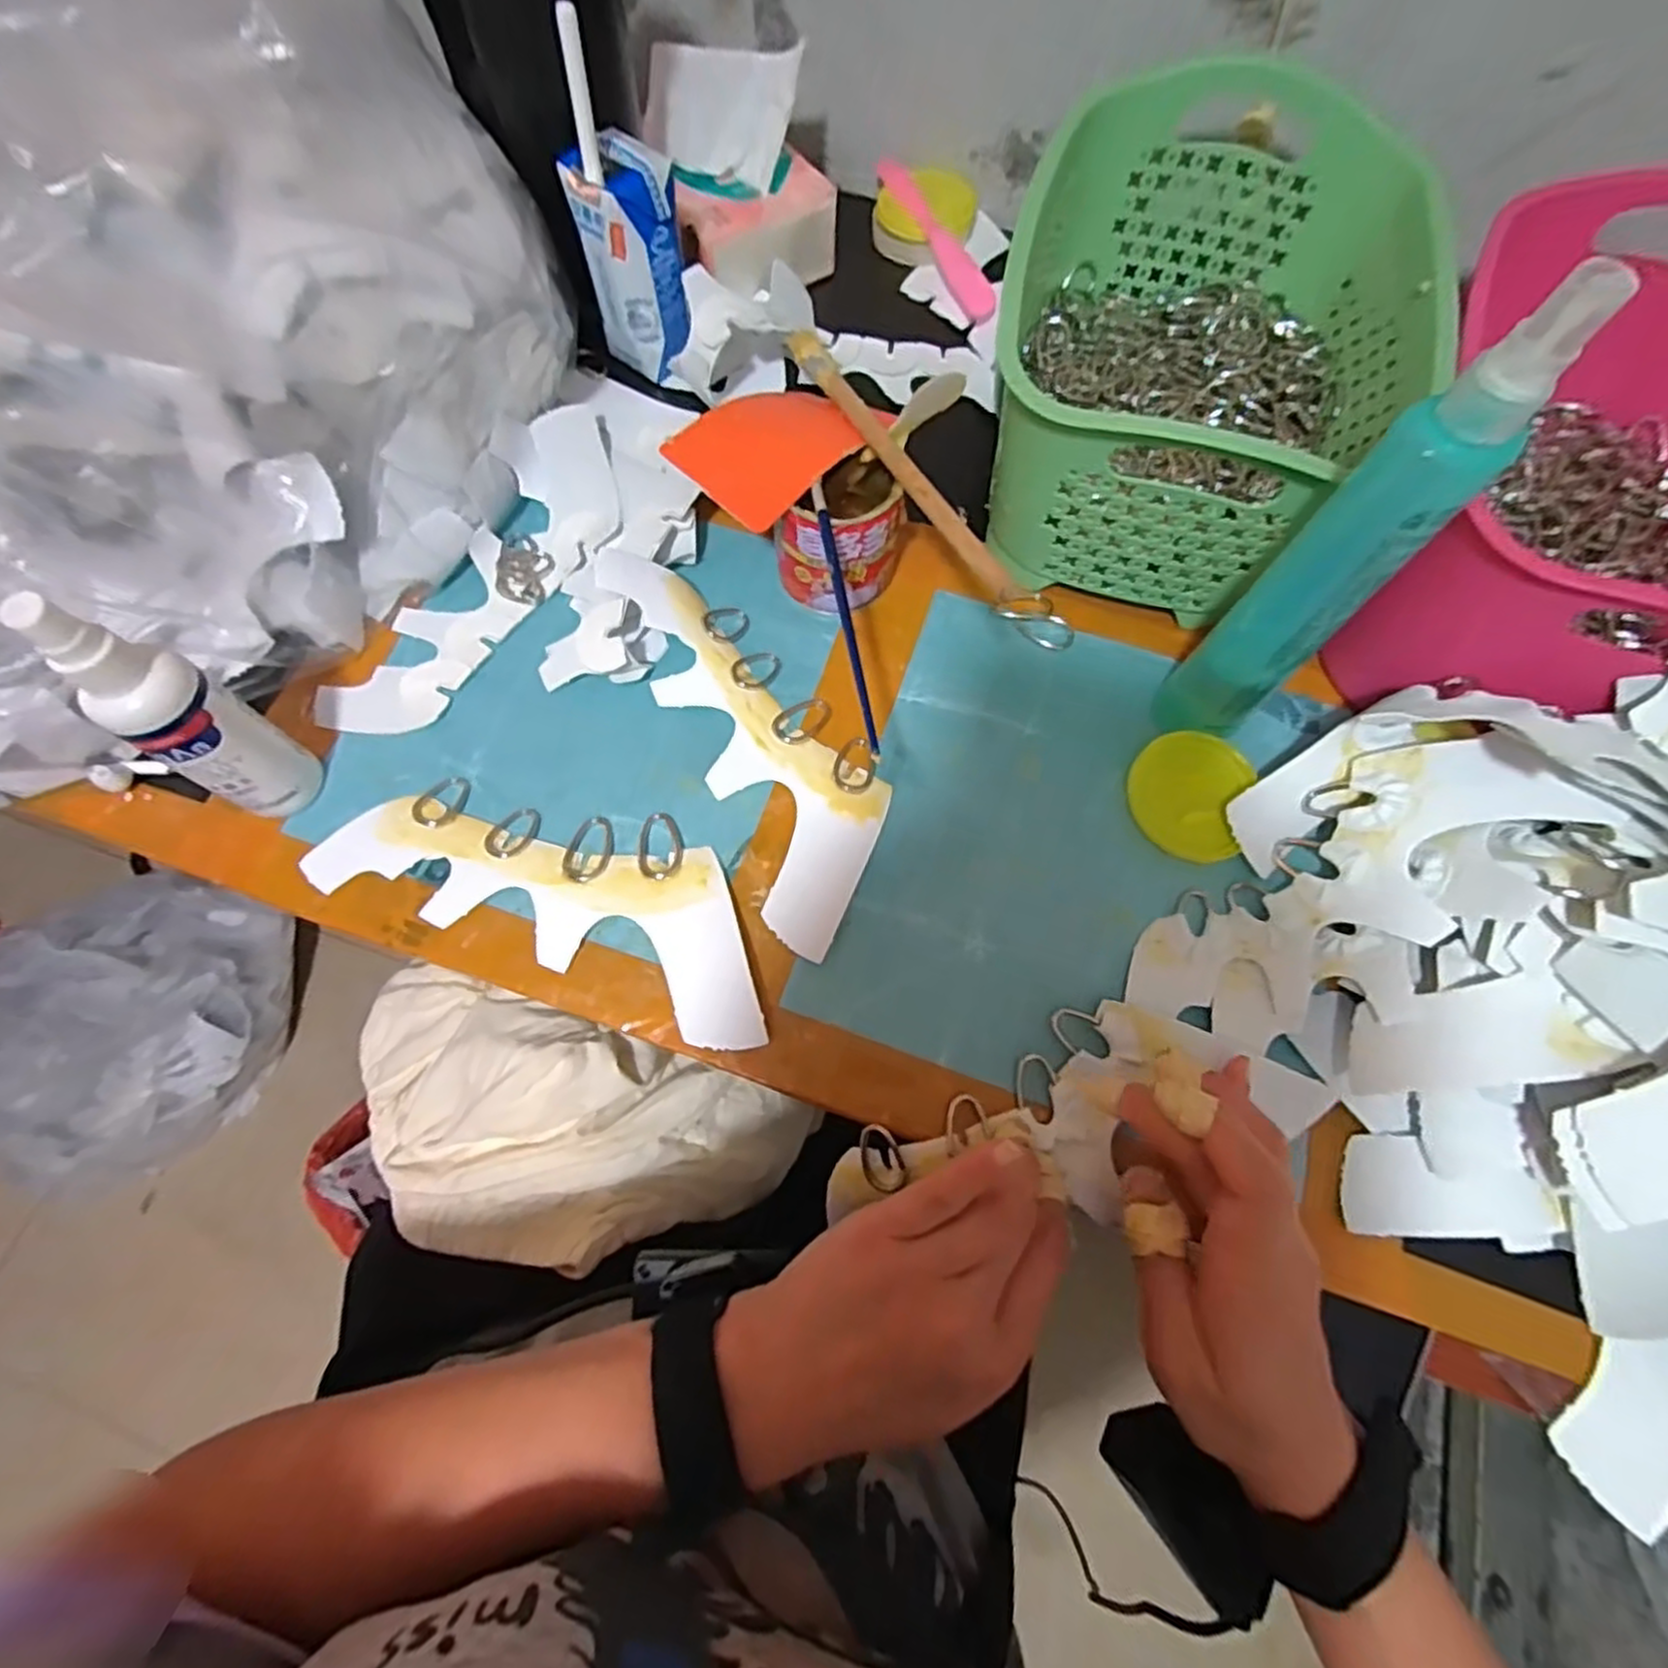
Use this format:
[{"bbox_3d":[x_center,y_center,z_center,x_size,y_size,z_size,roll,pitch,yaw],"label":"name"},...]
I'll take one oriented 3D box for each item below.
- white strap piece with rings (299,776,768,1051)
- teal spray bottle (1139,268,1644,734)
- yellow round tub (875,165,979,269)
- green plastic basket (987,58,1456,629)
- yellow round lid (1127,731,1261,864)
[{"bbox_3d":[-0.125,0.023,0.347,0.222,0.011,0.082,21,71,6],"label":"white strap piece with rings"},{"bbox_3d":[0.188,-0.097,0.285,0.032,0.211,0.037,-36,75,-13],"label":"teal spray bottle"},{"bbox_3d":[0.063,-0.424,0.505,0.068,0.028,0.060,25,71,7],"label":"yellow round tub"},{"bbox_3d":[0.182,-0.251,0.394,0.181,0.127,0.255,17,70,4],"label":"green plastic basket"},{"bbox_3d":[0.175,-0.020,0.365,0.055,0.011,0.062,21,71,6],"label":"yellow round lid"}]

